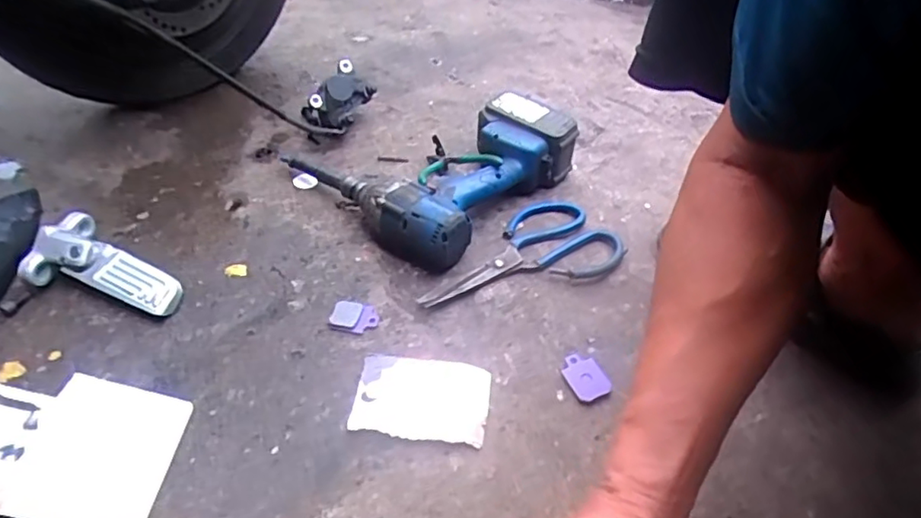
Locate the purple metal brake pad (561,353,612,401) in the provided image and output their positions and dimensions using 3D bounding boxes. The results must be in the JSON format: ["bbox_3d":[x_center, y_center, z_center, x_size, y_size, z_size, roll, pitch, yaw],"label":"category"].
[{"bbox_3d":[0.107,0.100,0.520,0.033,0.007,0.042,-15,48,-19],"label":"purple metal brake pad"}]

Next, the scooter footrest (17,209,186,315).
[{"bbox_3d":[-0.330,0.014,0.558,0.145,0.045,0.077,24,48,21],"label":"scooter footrest"}]

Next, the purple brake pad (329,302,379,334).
[{"bbox_3d":[-0.096,0.052,0.554,0.043,0.005,0.029,8,44,2],"label":"purple brake pad"}]

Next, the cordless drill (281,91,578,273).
[{"bbox_3d":[-0.030,-0.125,0.690,0.238,0.076,0.236,35,51,27],"label":"cordless drill"}]

